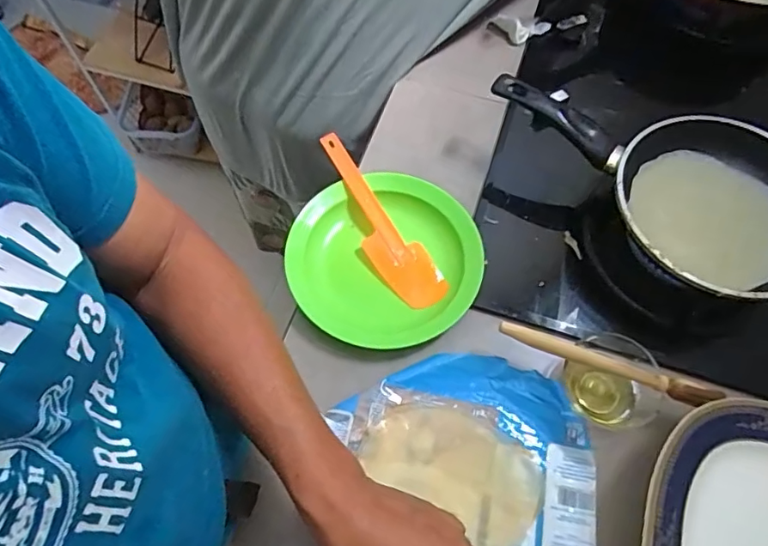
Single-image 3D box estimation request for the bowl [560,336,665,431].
[{"bbox_3d":[0.219,0.107,0.517,0.077,0.062,0.088,19,65,9],"label":"bowl"}]

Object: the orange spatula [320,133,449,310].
[{"bbox_3d":[-0.010,-0.058,0.585,0.058,0.016,0.220,-28,81,-13],"label":"orange spatula"}]

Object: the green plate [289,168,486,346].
[{"bbox_3d":[0.001,-0.013,0.566,0.196,0.034,0.197,0,64,0],"label":"green plate"}]

